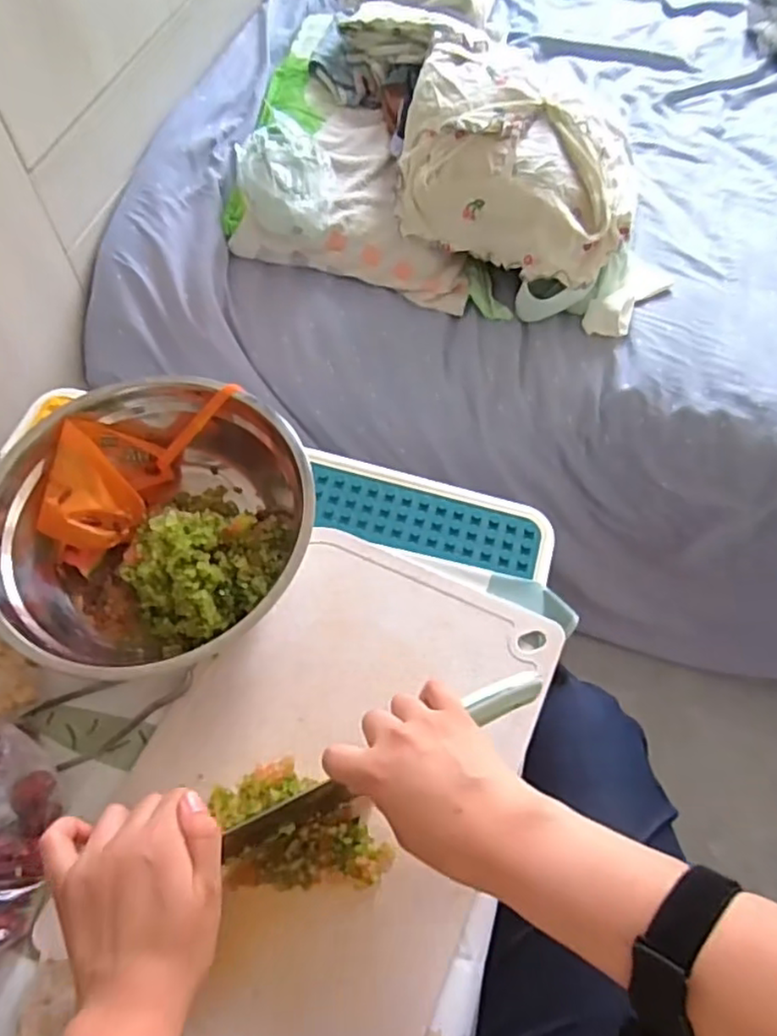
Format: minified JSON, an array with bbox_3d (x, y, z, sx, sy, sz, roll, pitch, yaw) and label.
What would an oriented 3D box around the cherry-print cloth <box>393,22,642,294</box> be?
[{"bbox_3d":[0.153,-0.409,0.757,0.267,0.122,0.221,19,62,9],"label":"cherry-print cloth"}]

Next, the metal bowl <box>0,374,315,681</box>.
[{"bbox_3d":[-0.184,0.006,0.523,0.234,0.078,0.231,1,61,-1],"label":"metal bowl"}]

